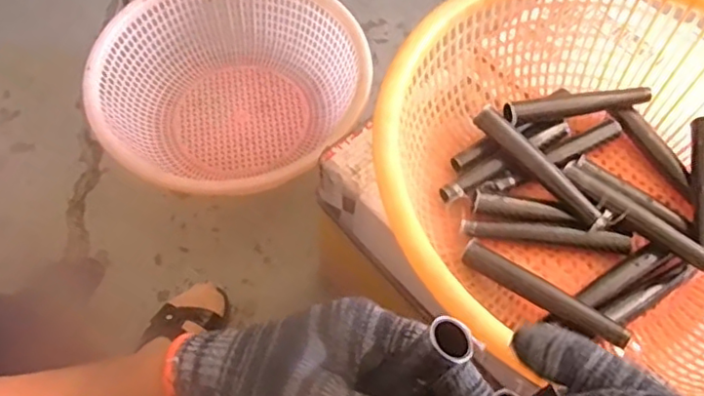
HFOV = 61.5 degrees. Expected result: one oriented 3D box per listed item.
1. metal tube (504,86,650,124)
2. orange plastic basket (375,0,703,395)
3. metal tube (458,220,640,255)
[{"bbox_3d":[0.225,-0.095,0.593,0.149,0.019,0.022,-11,63,-7],"label":"metal tube"},{"bbox_3d":[0.233,-0.023,0.522,0.390,0.132,0.358,0,62,-1],"label":"orange plastic basket"},{"bbox_3d":[0.178,0.033,0.543,0.153,0.019,0.015,7,62,3],"label":"metal tube"}]

